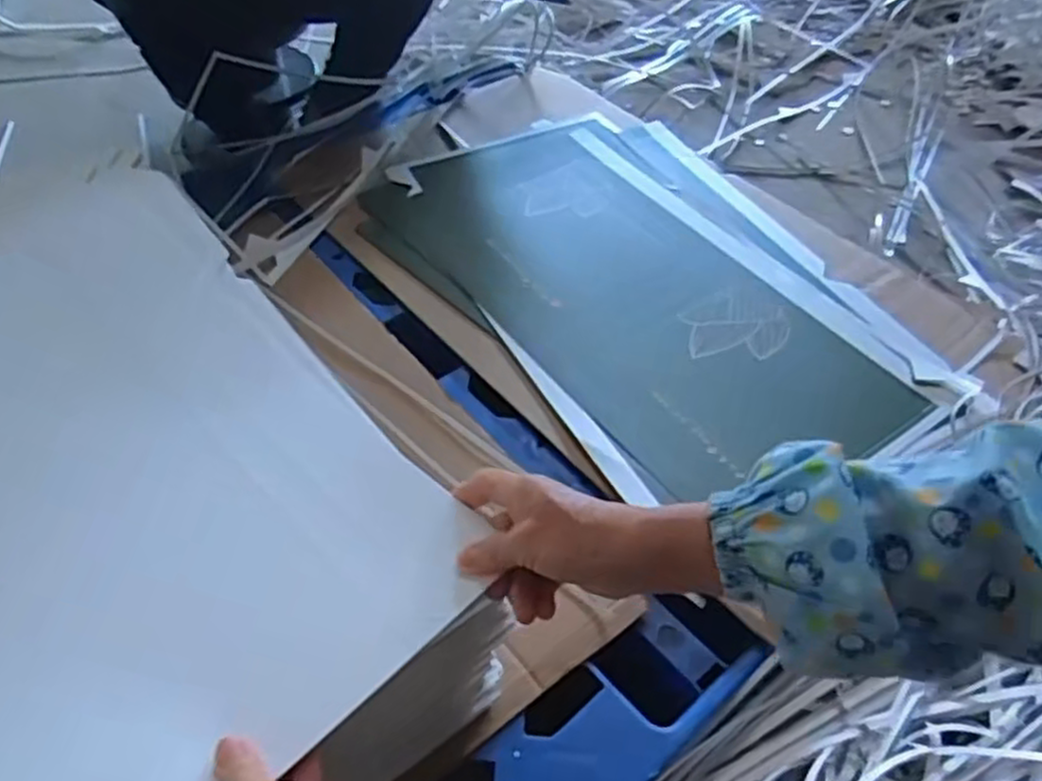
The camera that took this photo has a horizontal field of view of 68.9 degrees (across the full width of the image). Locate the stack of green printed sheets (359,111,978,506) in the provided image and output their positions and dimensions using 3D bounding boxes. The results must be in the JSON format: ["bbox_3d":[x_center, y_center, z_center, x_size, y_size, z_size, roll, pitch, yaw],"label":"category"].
[{"bbox_3d":[0.162,-0.153,0.980,0.476,0.020,0.690,-27,56,-24],"label":"stack of green printed sheets"}]

